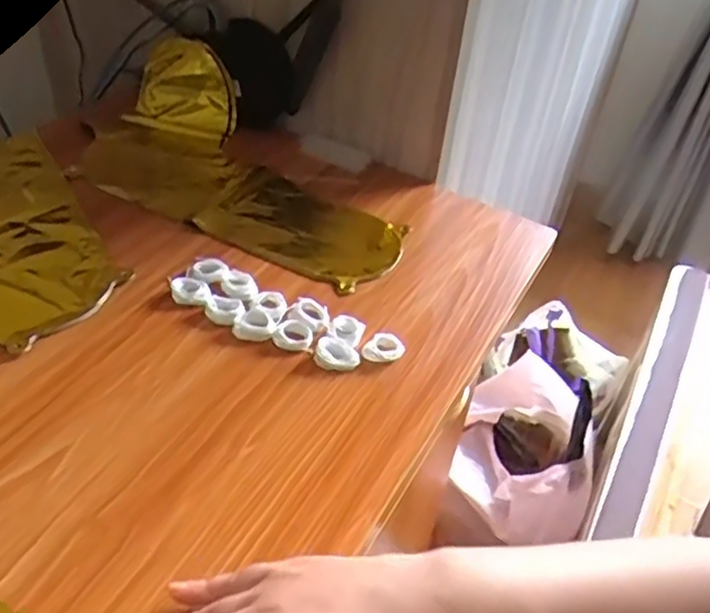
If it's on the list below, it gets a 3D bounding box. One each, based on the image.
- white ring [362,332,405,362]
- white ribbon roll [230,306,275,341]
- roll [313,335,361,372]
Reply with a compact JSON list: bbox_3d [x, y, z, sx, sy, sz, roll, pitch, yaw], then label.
[{"bbox_3d":[0.023,0.032,0.536,0.032,0.010,0.029,14,41,8],"label":"white ring"},{"bbox_3d":[-0.081,0.013,0.543,0.032,0.011,0.028,22,43,16],"label":"white ribbon roll"},{"bbox_3d":[-0.014,0.036,0.527,0.035,0.009,0.023,11,41,4],"label":"roll"}]

